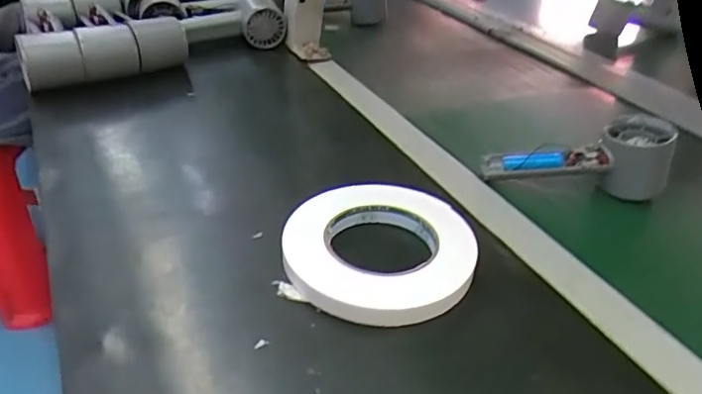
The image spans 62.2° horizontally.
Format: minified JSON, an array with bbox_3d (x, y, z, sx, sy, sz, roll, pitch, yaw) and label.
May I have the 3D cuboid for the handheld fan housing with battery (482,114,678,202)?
[{"bbox_3d":[0.200,-0.035,0.508,0.150,0.054,0.055,0,30,-6],"label":"handheld fan housing with battery"}]

